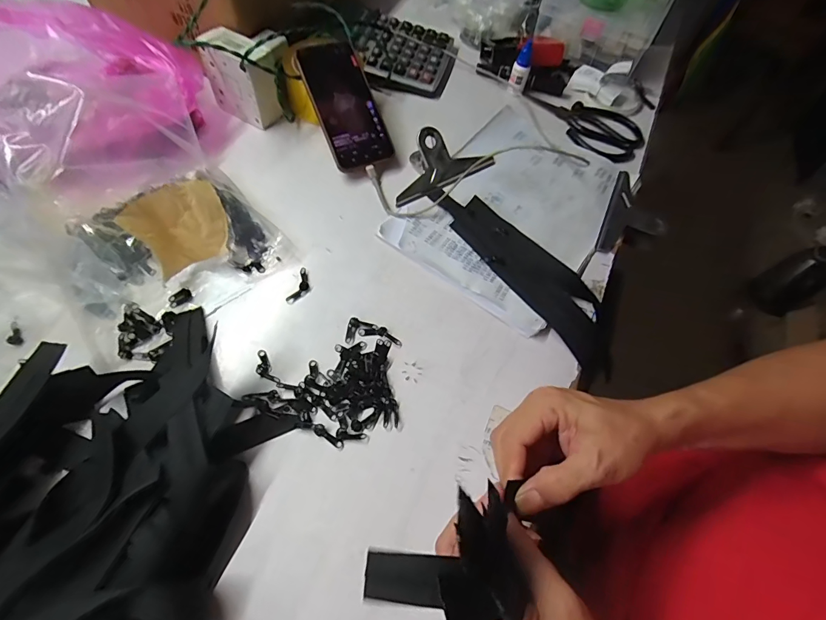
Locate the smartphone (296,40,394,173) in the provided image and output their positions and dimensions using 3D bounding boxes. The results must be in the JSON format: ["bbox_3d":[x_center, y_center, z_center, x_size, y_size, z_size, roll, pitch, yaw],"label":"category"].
[{"bbox_3d":[-0.083,-0.254,0.507,0.075,0.012,0.159,-21,90,-15],"label":"smartphone"}]

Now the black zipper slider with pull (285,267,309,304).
[{"bbox_3d":[-0.117,-0.025,0.425,0.016,0.004,0.042,15,60,5],"label":"black zipper slider with pull"}]

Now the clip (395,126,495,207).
[{"bbox_3d":[0.031,-0.188,0.503,0.146,0.042,0.071,-26,65,-18],"label":"clip"}]

